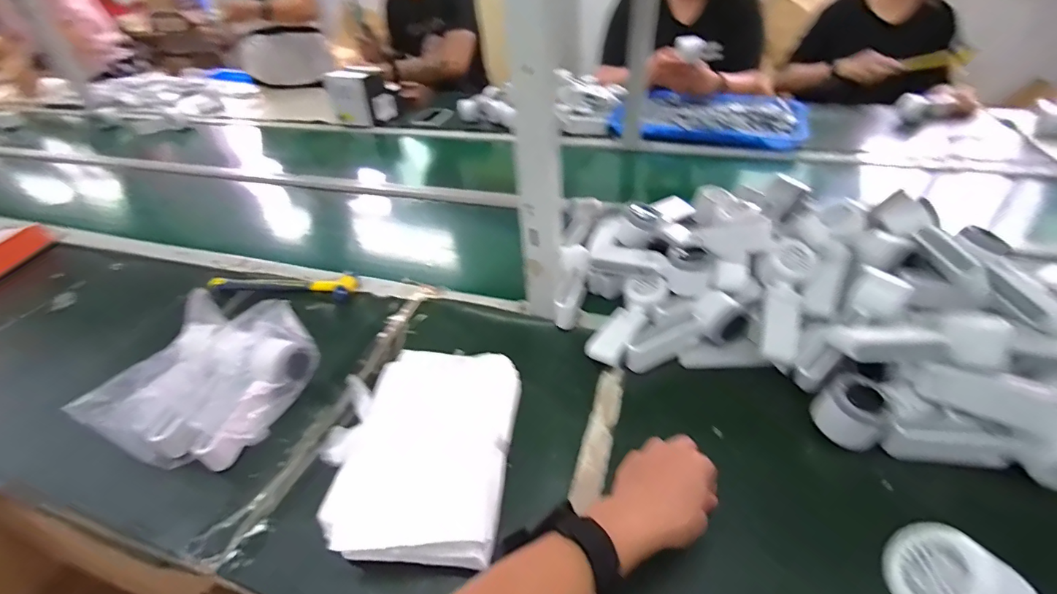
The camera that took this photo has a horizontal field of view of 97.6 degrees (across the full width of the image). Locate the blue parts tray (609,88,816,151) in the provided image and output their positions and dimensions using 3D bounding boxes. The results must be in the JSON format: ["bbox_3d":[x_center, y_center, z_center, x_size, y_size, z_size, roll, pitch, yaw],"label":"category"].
[{"bbox_3d":[0.479,-0.492,1.231,0.482,0.057,0.321,13,42,20],"label":"blue parts tray"}]

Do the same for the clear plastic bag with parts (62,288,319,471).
[{"bbox_3d":[-0.388,0.100,0.565,0.196,0.093,0.194,9,41,16],"label":"clear plastic bag with parts"}]

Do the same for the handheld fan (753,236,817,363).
[{"bbox_3d":[0.317,0.007,0.579,0.061,0.035,0.164,9,68,16],"label":"handheld fan"}]

